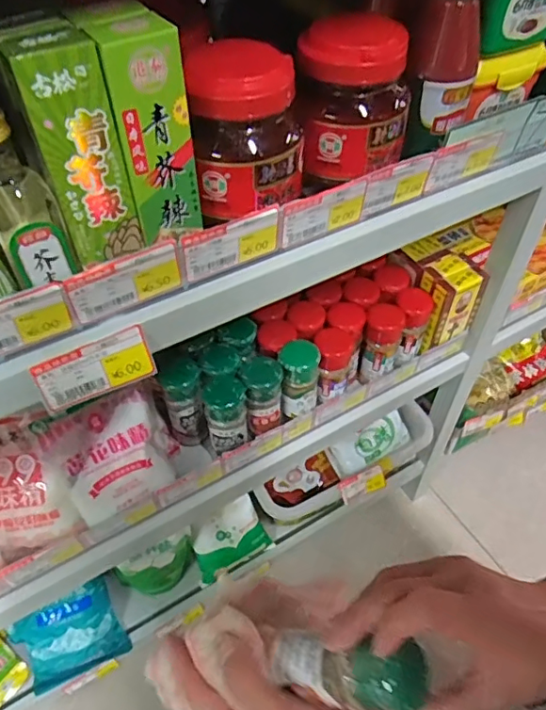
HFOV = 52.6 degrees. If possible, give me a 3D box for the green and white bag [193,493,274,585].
[{"bbox_3d":[-0.058,0.256,0.757,0.106,0.068,0.051,-31,56,-24],"label":"green and white bag"}]

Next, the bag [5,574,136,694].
[{"bbox_3d":[-0.253,0.353,0.694,0.122,0.031,0.103,-26,95,-14],"label":"bag"}]

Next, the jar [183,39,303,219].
[{"bbox_3d":[-0.015,-0.140,0.343,0.072,0.081,0.061,-4,49,-3],"label":"jar"}]

